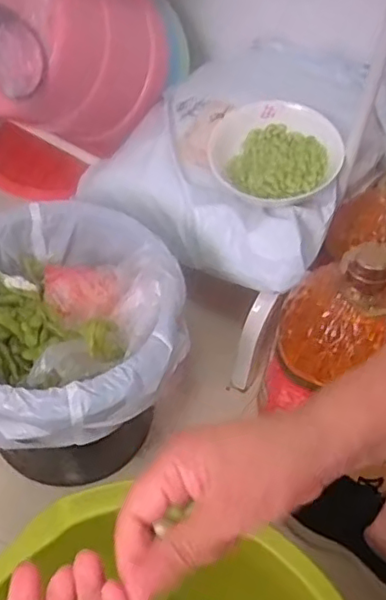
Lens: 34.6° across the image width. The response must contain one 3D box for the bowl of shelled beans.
[{"bbox_3d":[0.112,-0.200,0.854,0.176,0.056,0.167,2,51,-3],"label":"bowl of shelled beans"}]

